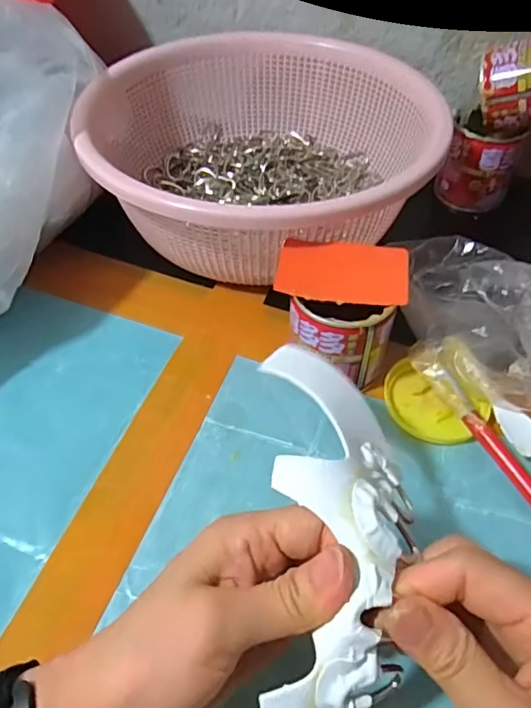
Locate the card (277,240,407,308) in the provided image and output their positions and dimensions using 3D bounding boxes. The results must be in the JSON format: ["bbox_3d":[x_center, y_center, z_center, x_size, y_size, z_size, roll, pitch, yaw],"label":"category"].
[{"bbox_3d":[0.048,-0.051,0.340,0.079,0.008,0.050,8,57,4],"label":"card"}]

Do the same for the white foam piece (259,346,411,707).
[{"bbox_3d":[0.024,0.072,0.229,0.063,0.048,0.181,6,63,7],"label":"white foam piece"}]

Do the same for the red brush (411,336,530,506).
[{"bbox_3d":[0.156,0.074,0.312,0.032,0.020,0.217,-19,52,-16],"label":"red brush"}]

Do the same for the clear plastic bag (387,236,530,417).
[{"bbox_3d":[0.150,-0.026,0.364,0.103,0.060,0.143,5,50,4],"label":"clear plastic bag"}]

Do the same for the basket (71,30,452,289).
[{"bbox_3d":[-0.004,-0.167,0.457,0.266,0.098,0.238,-6,50,-5],"label":"basket"}]

